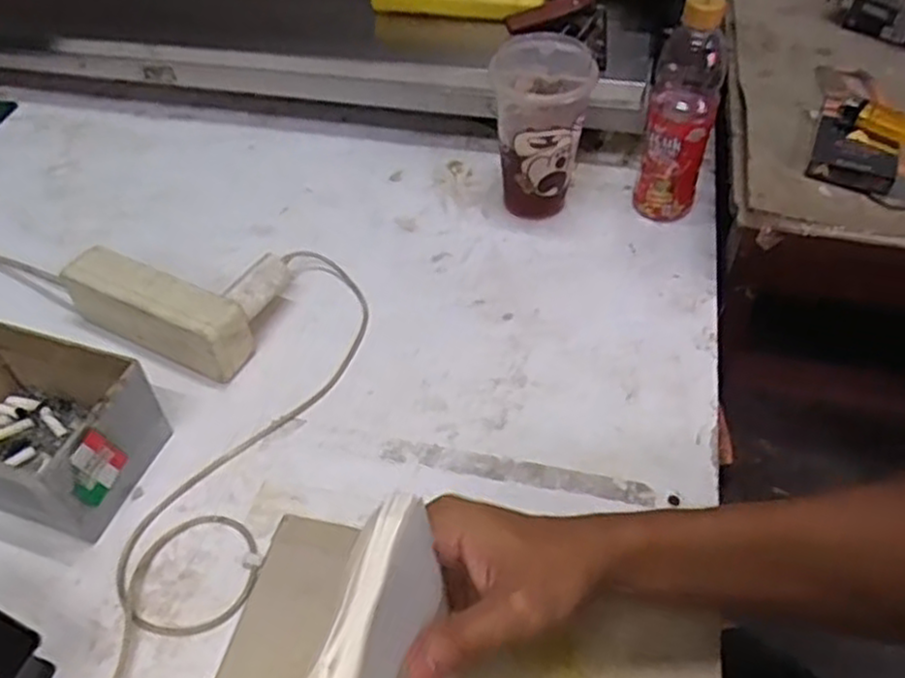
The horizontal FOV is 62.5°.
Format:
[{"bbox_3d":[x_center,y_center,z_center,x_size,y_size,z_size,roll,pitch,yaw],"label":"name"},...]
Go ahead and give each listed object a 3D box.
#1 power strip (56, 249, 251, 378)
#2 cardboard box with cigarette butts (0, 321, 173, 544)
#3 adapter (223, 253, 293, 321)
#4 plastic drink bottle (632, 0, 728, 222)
[{"bbox_3d":[-0.236,-0.020,0.604,0.161,0.062,0.042,21,51,20],"label":"power strip"},{"bbox_3d":[-0.293,0.062,0.520,0.150,0.084,0.098,14,49,15],"label":"cardboard box with cigarette butts"},{"bbox_3d":[-0.156,-0.044,0.602,0.025,0.019,0.055,23,53,20],"label":"adapter"},{"bbox_3d":[0.203,-0.203,0.658,0.056,0.208,0.068,13,49,14],"label":"plastic drink bottle"}]

